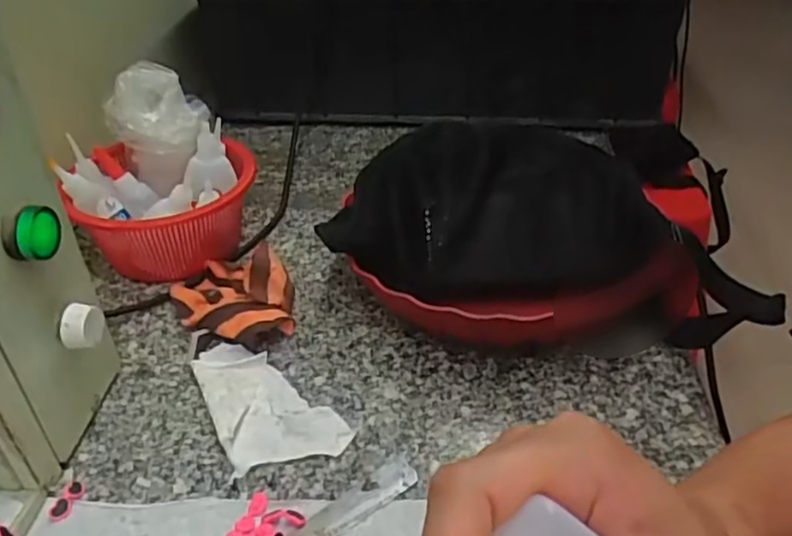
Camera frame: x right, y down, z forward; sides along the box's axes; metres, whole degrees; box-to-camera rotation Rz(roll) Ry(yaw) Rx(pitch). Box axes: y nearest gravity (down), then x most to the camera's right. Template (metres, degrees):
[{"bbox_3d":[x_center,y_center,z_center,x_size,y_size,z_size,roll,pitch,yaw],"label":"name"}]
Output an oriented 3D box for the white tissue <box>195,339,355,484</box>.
[{"bbox_3d":[-0.084,0.081,0.441,0.072,0.012,0.116,-16,39,-21],"label":"white tissue"}]

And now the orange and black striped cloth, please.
[{"bbox_3d":[-0.121,0.014,0.505,0.084,0.045,0.109,-17,40,-22],"label":"orange and black striped cloth"}]

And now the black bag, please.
[{"bbox_3d":[0.101,-0.021,0.495,0.281,0.109,0.147,-4,36,-3],"label":"black bag"}]

